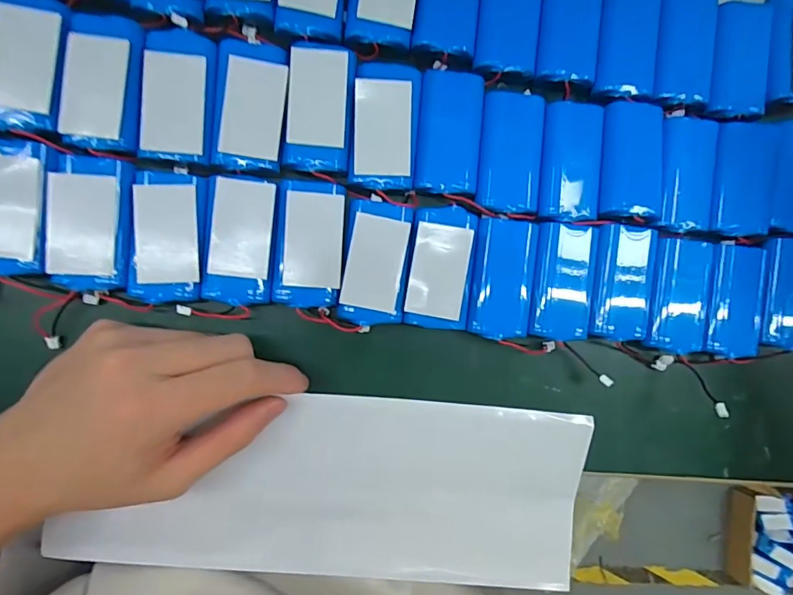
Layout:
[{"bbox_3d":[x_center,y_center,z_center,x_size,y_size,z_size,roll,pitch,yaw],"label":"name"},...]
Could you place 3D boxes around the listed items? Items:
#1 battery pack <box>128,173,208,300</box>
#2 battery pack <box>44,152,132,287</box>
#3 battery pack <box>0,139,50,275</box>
[{"bbox_3d":[-0.119,-0.032,0.254,0.037,0.009,0.065,4,88,-7],"label":"battery pack"},{"bbox_3d":[-0.157,-0.039,0.247,0.039,0.005,0.067,2,88,-7],"label":"battery pack"},{"bbox_3d":[-0.193,-0.045,0.241,0.037,0.008,0.066,5,88,-7],"label":"battery pack"}]

